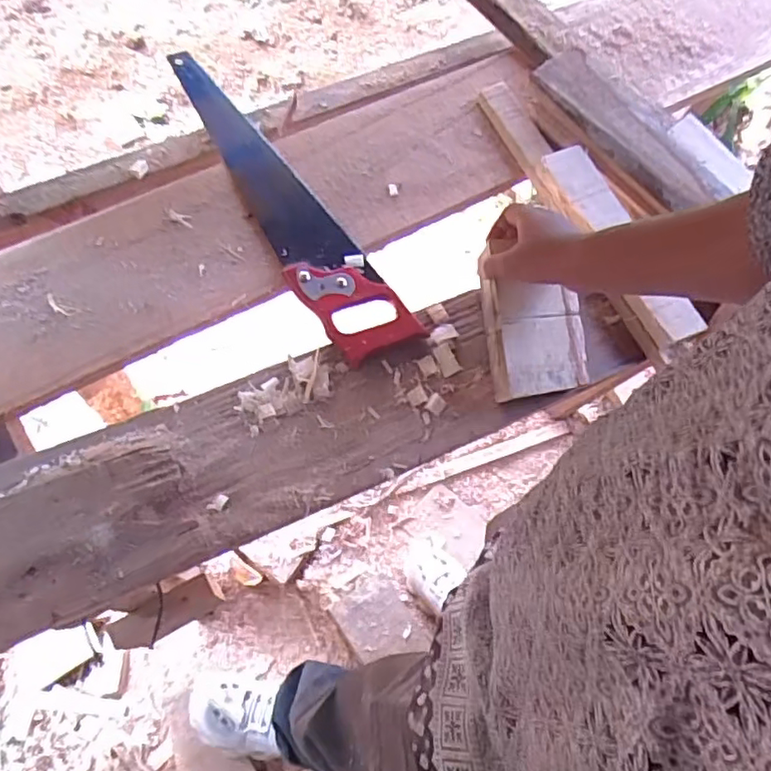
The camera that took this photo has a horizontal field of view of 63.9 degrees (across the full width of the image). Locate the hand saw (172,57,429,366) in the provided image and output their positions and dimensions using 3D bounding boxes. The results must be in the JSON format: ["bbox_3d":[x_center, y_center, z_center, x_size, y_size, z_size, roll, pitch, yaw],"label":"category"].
[{"bbox_3d":[-0.125,-0.215,0.692,0.085,0.022,0.436,-33,75,-12],"label":"hand saw"}]

